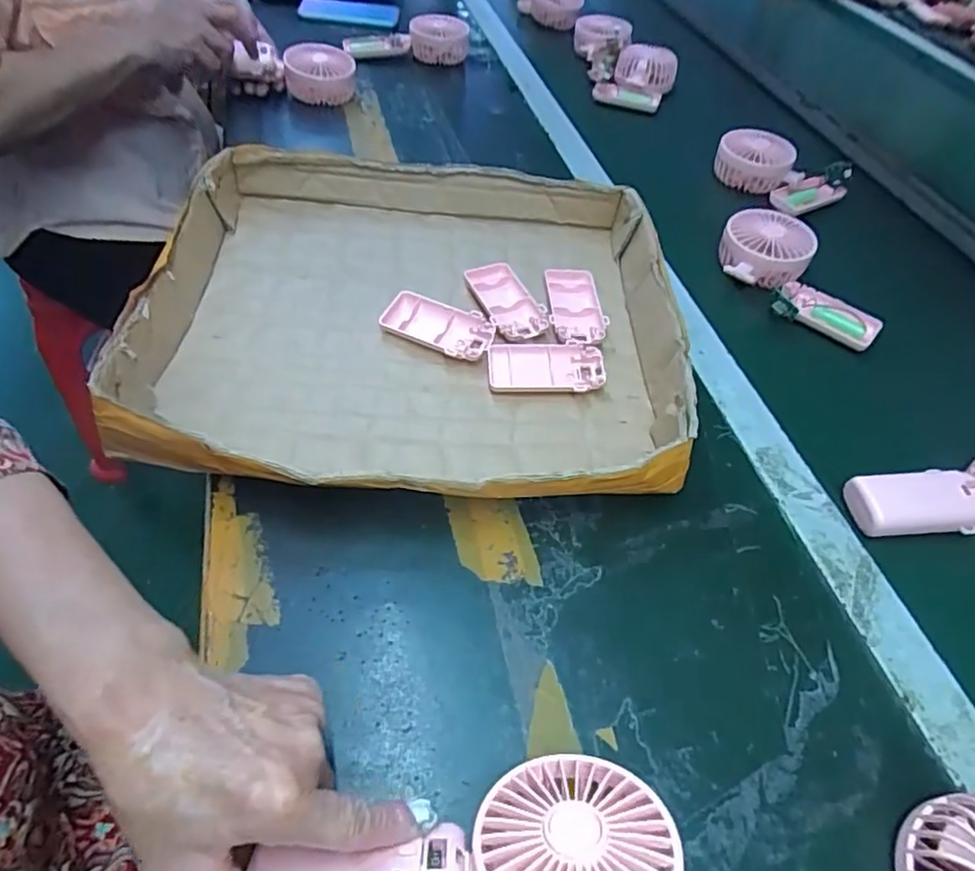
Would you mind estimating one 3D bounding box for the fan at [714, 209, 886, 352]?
[{"bbox_3d":[0.294,-0.155,0.582,0.085,0.045,0.173,-17,55,-18],"label":"fan"}]

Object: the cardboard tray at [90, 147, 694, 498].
[{"bbox_3d":[-0.053,-0.105,0.488,0.396,0.063,0.371,1,52,-5],"label":"cardboard tray"}]

